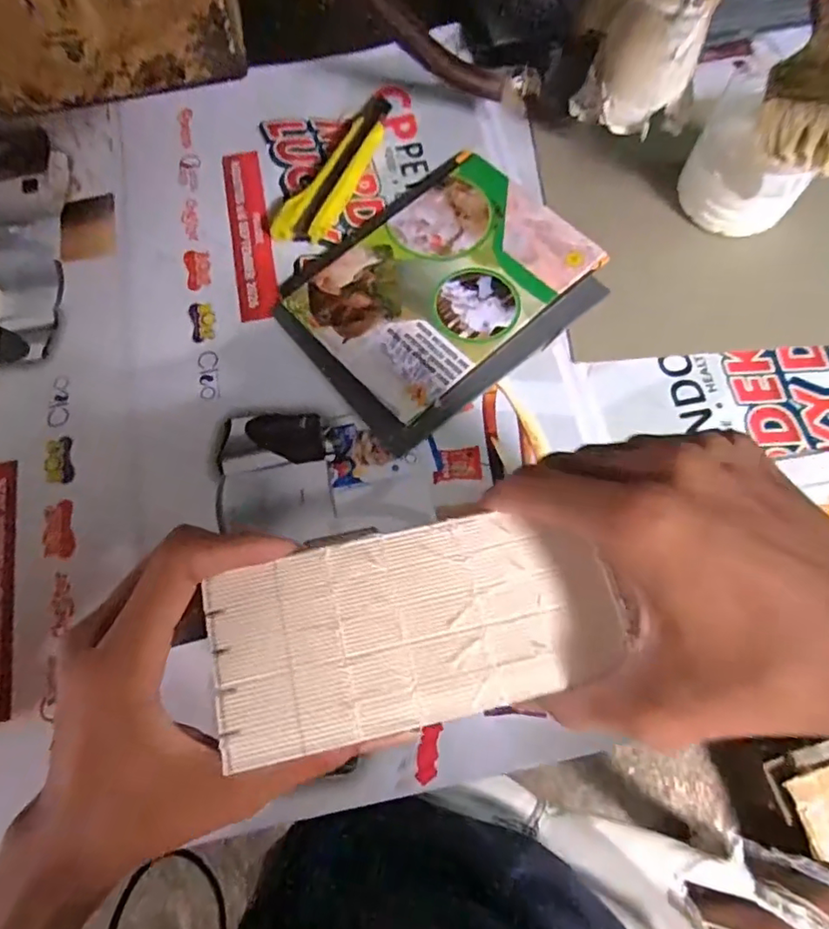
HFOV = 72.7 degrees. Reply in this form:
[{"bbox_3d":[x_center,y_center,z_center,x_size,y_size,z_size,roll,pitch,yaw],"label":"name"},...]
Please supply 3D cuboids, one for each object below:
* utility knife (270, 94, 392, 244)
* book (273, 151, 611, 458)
[{"bbox_3d":[-0.064,-0.251,0.475,0.040,0.014,0.164,23,74,9],"label":"utility knife"},{"bbox_3d":[0.020,-0.136,0.436,0.226,0.007,0.175,-41,75,-11],"label":"book"}]

